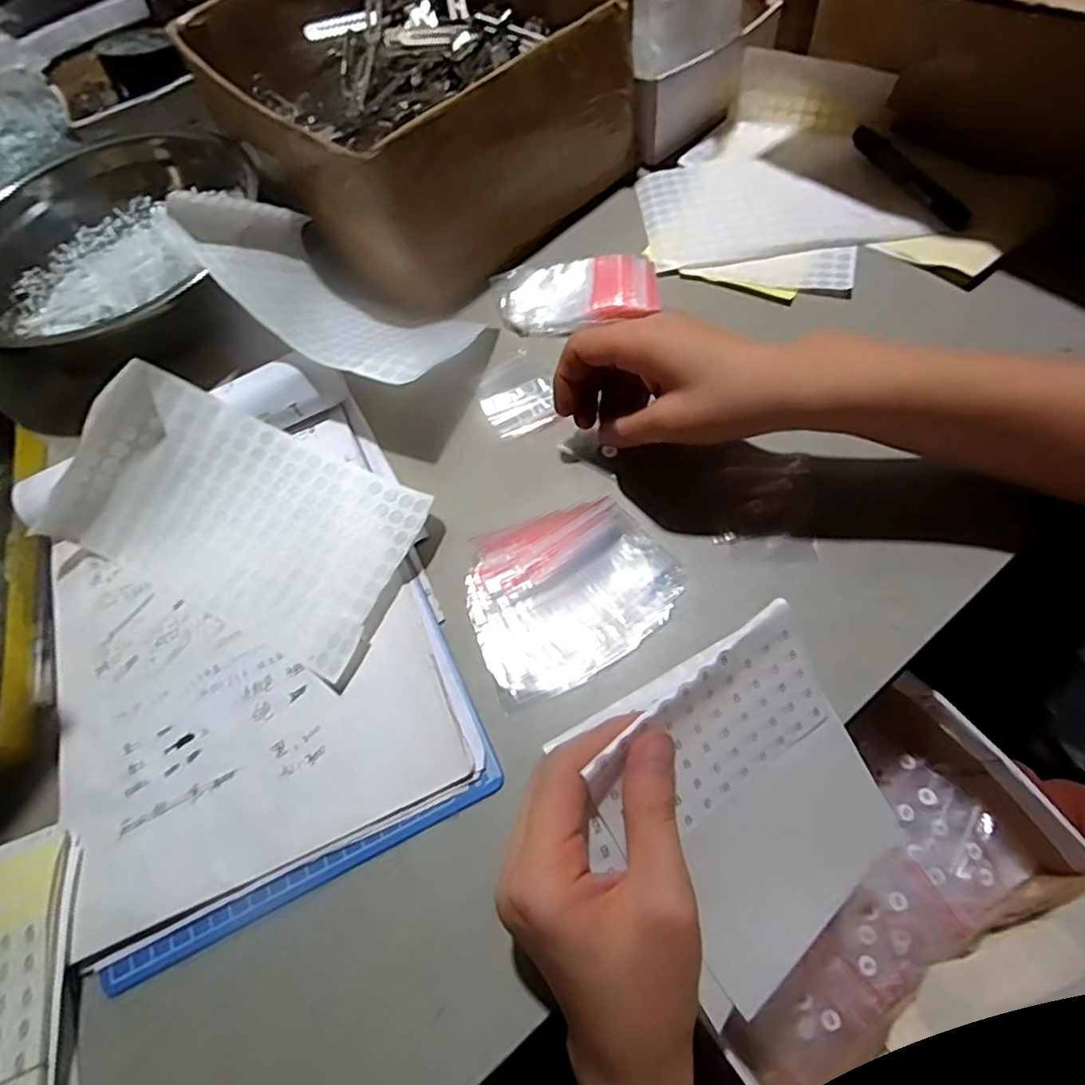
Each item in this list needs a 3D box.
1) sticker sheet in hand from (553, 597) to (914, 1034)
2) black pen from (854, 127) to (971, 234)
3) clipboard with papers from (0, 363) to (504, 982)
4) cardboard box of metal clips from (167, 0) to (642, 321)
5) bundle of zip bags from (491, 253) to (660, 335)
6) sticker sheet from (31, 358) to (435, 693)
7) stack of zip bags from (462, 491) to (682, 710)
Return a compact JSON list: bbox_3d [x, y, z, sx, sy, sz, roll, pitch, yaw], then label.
[{"bbox_3d":[0.097,0.128,0.293,0.132,0.024,0.163,-36,106,-15],"label":"sticker sheet in hand"},{"bbox_3d":[0.294,-0.297,0.491,0.016,0.017,0.144,-21,62,-4],"label":"black pen"},{"bbox_3d":[-0.179,0.045,0.347,0.208,0.027,0.295,-25,65,-9],"label":"clipboard with papers"},{"bbox_3d":[-0.112,-0.379,0.513,0.260,0.114,0.314,-42,68,-14],"label":"cardboard box of metal clips"},{"bbox_3d":[0.024,-0.189,0.461,0.122,0.021,0.064,-4,64,2],"label":"bundle of zip bags"},{"bbox_3d":[-0.185,-0.021,0.374,0.219,0.052,0.126,23,68,15],"label":"sticker sheet"},{"bbox_3d":[0.017,0.026,0.354,0.118,0.006,0.102,-20,64,-6],"label":"stack of zip bags"}]

